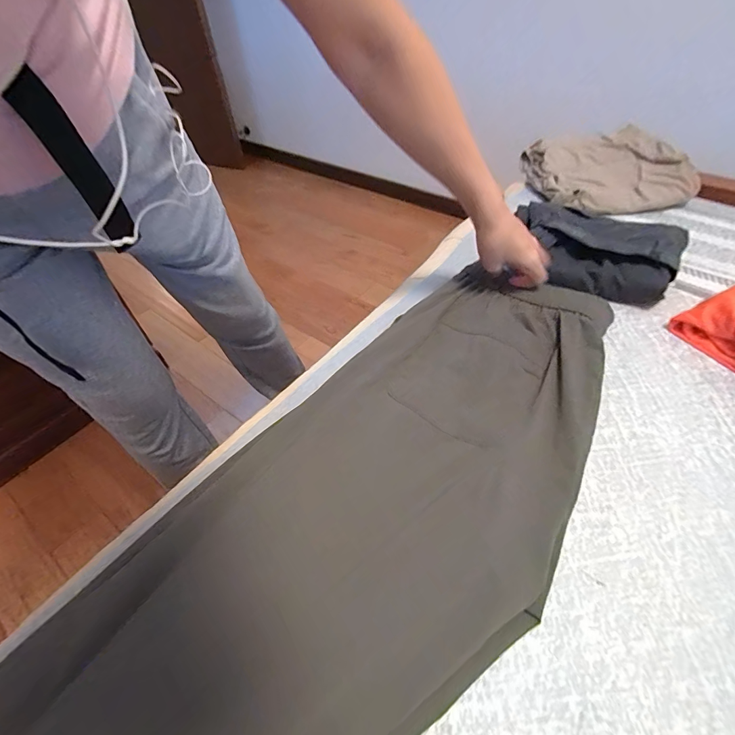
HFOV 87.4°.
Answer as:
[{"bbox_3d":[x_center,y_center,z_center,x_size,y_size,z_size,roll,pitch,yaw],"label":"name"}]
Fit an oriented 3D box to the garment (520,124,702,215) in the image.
[{"bbox_3d":[0.468,-0.415,0.800,0.259,0.076,0.291,-13,50,-8],"label":"garment"}]

